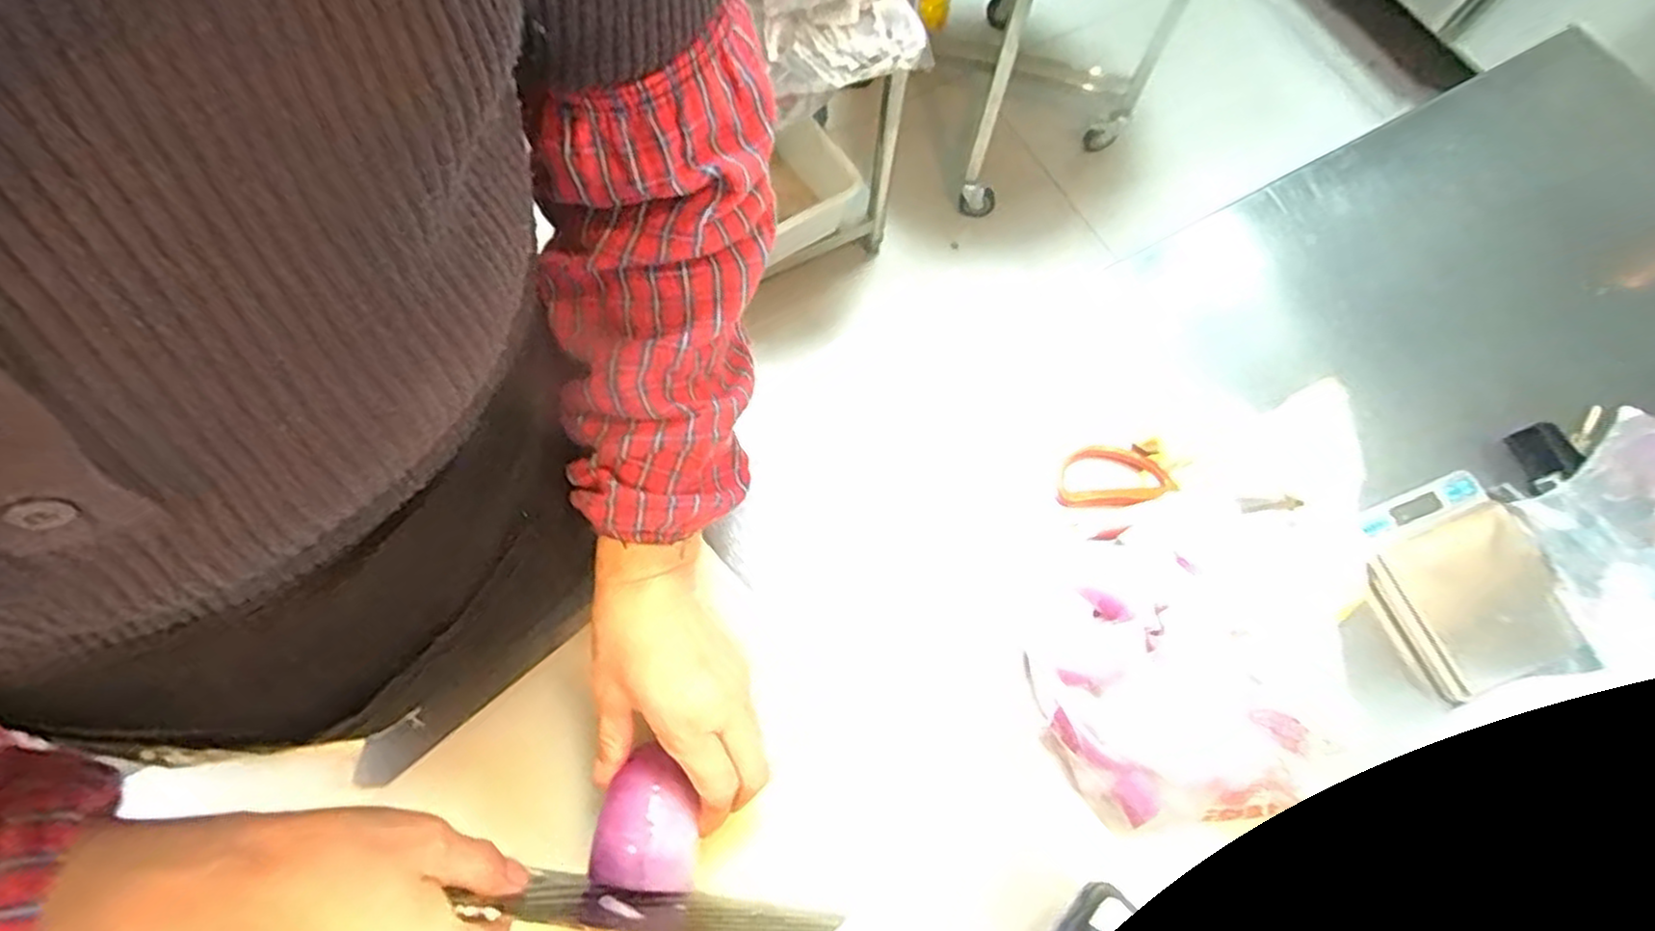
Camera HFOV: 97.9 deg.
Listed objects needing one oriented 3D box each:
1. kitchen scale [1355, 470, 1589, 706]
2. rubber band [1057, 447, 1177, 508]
[{"bbox_3d":[0.417,0.076,0.474,0.104,0.029,0.128,-23,73,-10],"label":"kitchen scale"},{"bbox_3d":[0.198,0.007,0.500,0.073,0.014,0.047,1,57,11],"label":"rubber band"}]

